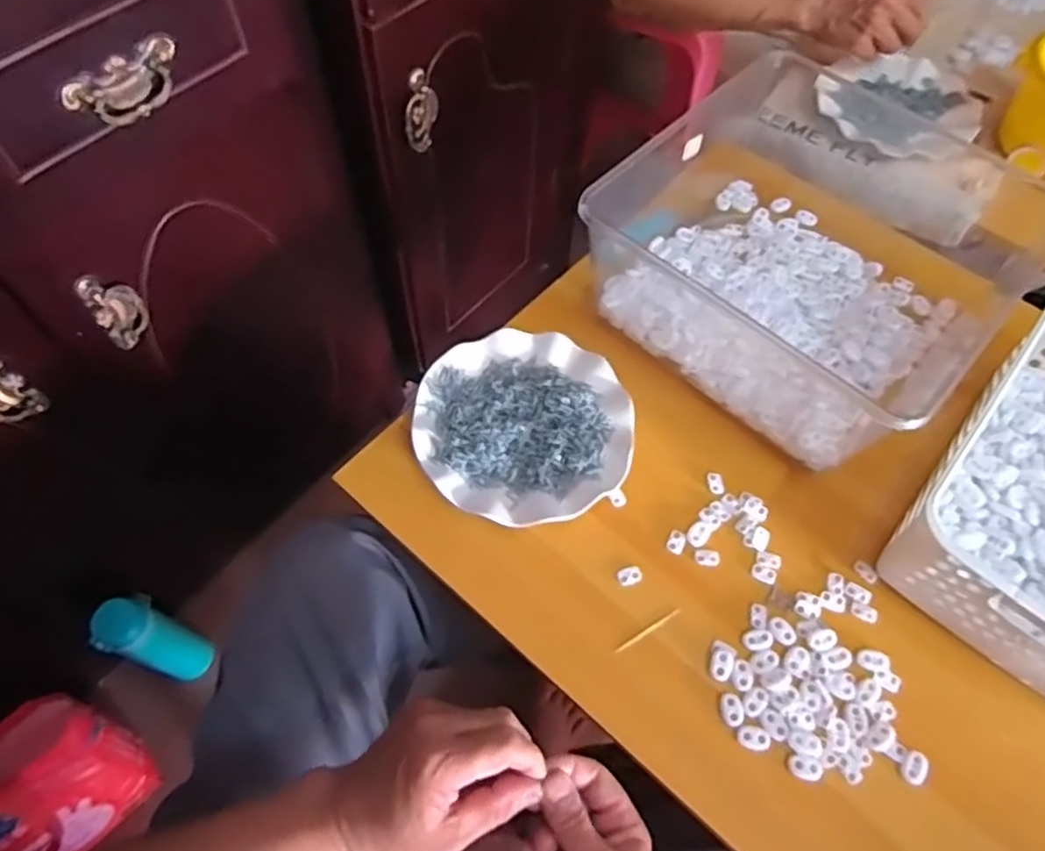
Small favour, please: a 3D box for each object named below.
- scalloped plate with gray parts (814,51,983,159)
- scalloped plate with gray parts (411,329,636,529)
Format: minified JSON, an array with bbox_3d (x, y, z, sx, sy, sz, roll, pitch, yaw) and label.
[{"bbox_3d":[0.448,-0.381,0.823,0.176,0.040,0.179,1,61,-2],"label":"scalloped plate with gray parts"},{"bbox_3d":[0.001,-0.001,0.590,0.179,0.023,0.179,1,61,-2],"label":"scalloped plate with gray parts"}]

